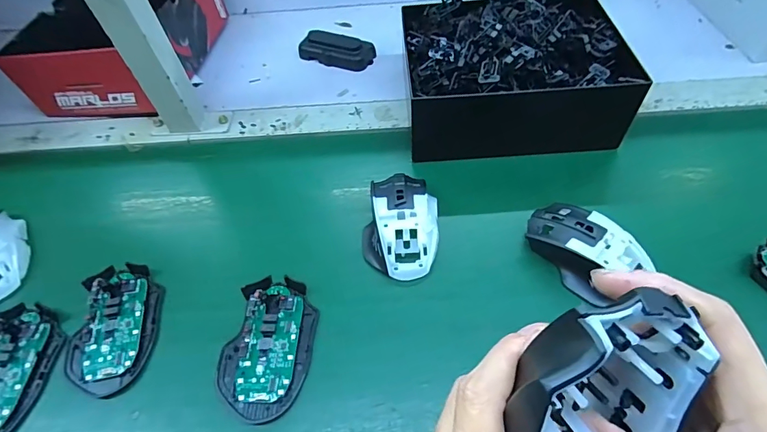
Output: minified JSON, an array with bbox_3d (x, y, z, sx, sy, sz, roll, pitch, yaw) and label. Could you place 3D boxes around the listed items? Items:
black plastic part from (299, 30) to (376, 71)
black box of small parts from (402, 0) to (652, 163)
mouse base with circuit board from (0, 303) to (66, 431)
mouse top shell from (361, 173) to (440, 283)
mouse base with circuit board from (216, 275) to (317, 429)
[{"bbox_3d":[-0.067,-0.235,0.596,0.101,0.025,0.044,16,58,15],"label":"black plastic part"},{"bbox_3d":[0.141,-0.169,0.480,0.224,0.105,0.178,-3,55,2],"label":"black box of small parts"},{"bbox_3d":[-0.316,0.130,0.351,0.064,0.018,0.114,3,55,6],"label":"mouse base with circuit board"},{"bbox_3d":[0.017,0.004,0.409,0.070,0.037,0.113,1,55,5],"label":"mouse top shell"},{"bbox_3d":[-0.096,0.107,0.352,0.072,0.016,0.113,7,55,9],"label":"mouse base with circuit board"}]

